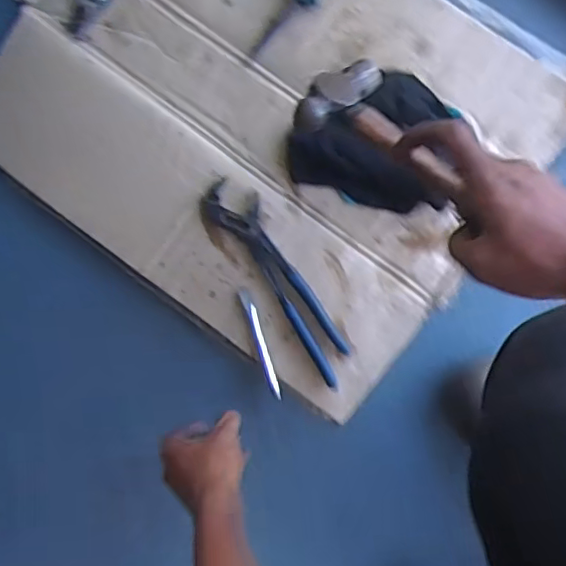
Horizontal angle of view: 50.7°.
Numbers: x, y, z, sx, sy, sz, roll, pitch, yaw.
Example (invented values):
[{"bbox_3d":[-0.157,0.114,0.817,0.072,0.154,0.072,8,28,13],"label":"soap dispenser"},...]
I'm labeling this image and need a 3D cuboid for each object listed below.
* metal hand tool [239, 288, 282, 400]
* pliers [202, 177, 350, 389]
[{"bbox_3d":[-0.024,0.069,0.675,0.014,0.011,0.130,-17,89,8],"label":"metal hand tool"},{"bbox_3d":[-0.002,-0.005,0.668,0.052,0.013,0.254,-35,87,7],"label":"pliers"}]

